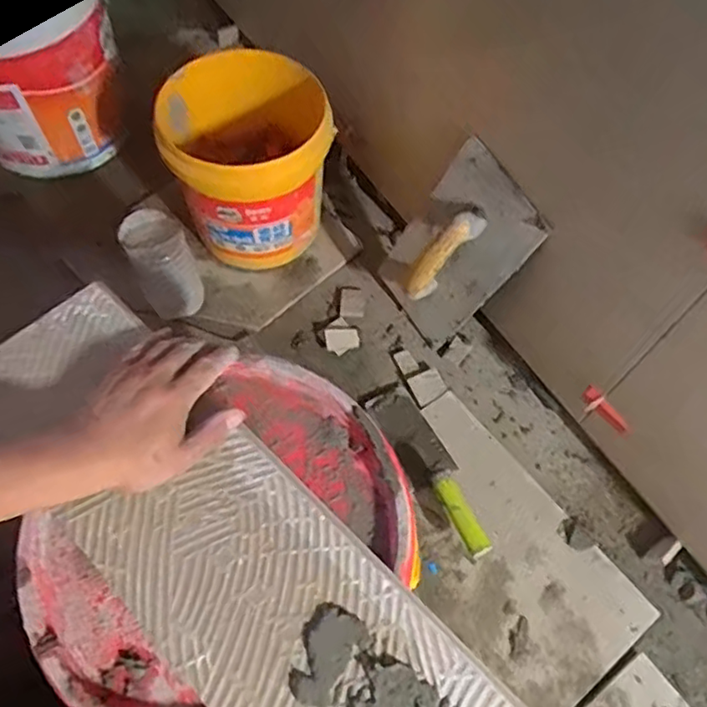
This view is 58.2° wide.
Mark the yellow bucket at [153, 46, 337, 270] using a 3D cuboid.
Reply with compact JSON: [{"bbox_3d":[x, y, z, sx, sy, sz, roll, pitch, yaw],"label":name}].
[{"bbox_3d":[-0.159,-0.308,1.001,0.235,0.285,0.288,-11,62,-9],"label":"yellow bucket"}]

